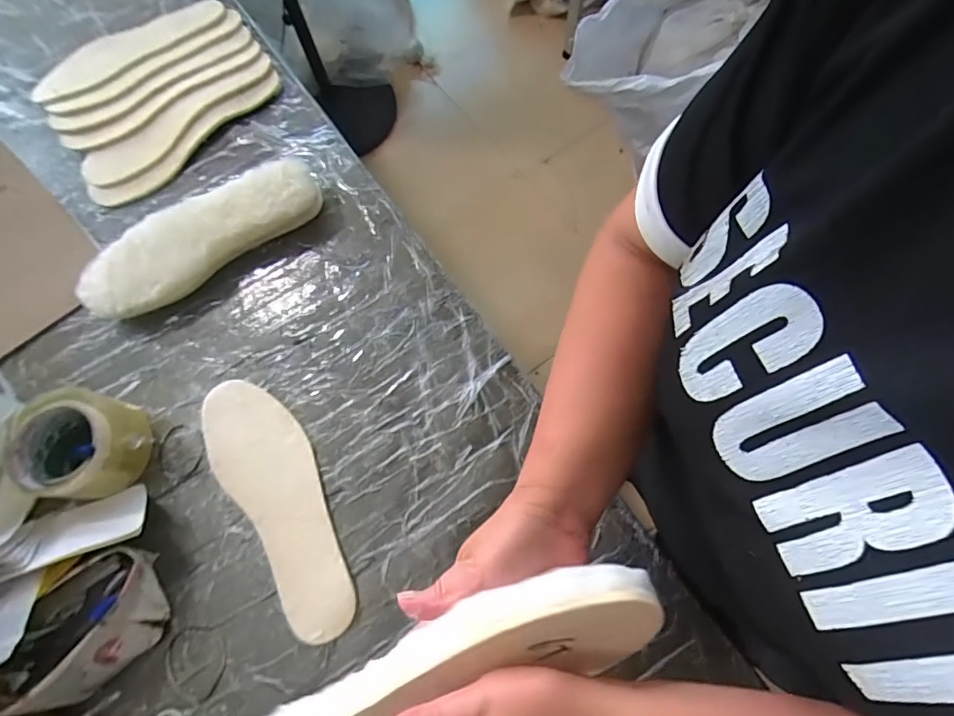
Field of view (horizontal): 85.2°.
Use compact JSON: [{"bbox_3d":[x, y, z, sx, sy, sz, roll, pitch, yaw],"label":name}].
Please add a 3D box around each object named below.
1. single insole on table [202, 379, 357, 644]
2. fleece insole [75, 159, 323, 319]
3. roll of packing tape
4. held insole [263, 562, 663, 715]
[{"bbox_3d":[-0.195,0.139,0.523,0.093,0.014,0.270,-35,72,-9],"label":"single insole on table"},{"bbox_3d":[-0.317,-0.142,0.597,0.281,0.056,0.105,-34,72,-8],"label":"fleece insole"},{"bbox_3d":[-0.390,0.085,0.513,0.099,0.068,0.103,-1,71,3],"label":"roll of packing tape"},{"bbox_3d":[-0.020,0.198,0.319,0.273,0.092,0.025,-28,26,9],"label":"held insole"}]

